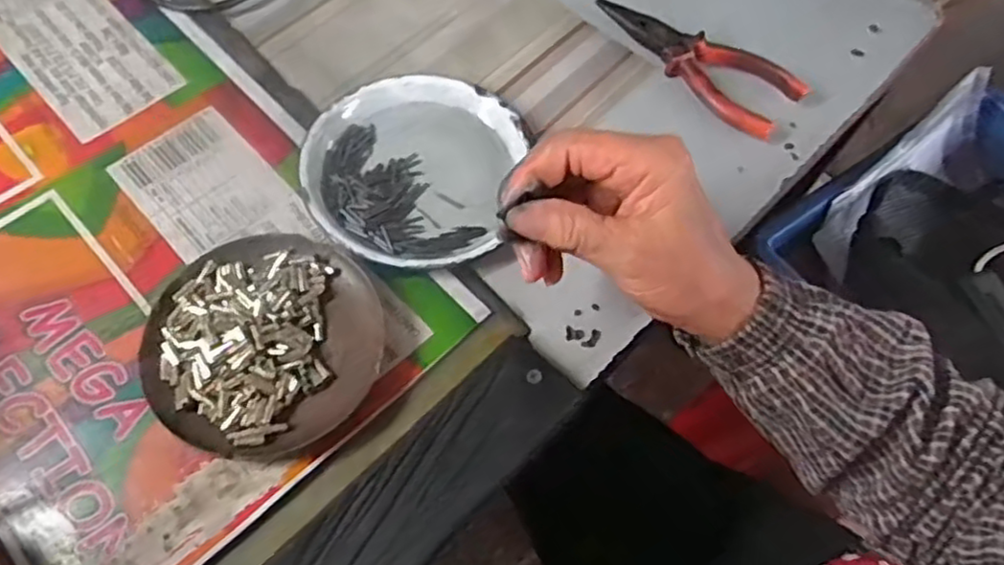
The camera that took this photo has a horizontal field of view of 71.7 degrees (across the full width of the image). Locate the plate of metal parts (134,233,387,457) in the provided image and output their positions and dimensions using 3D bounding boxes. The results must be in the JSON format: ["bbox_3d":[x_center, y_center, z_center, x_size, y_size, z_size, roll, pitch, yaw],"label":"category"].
[{"bbox_3d":[-0.118,0.027,0.348,0.112,0.024,0.111,2,63,-3],"label":"plate of metal parts"}]

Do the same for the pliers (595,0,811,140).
[{"bbox_3d":[0.128,-0.151,0.460,0.050,0.020,0.145,-39,71,-21],"label":"pliers"}]

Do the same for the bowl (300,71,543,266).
[{"bbox_3d":[-0.053,-0.067,0.406,0.119,0.017,0.131,14,63,3],"label":"bowl"}]

